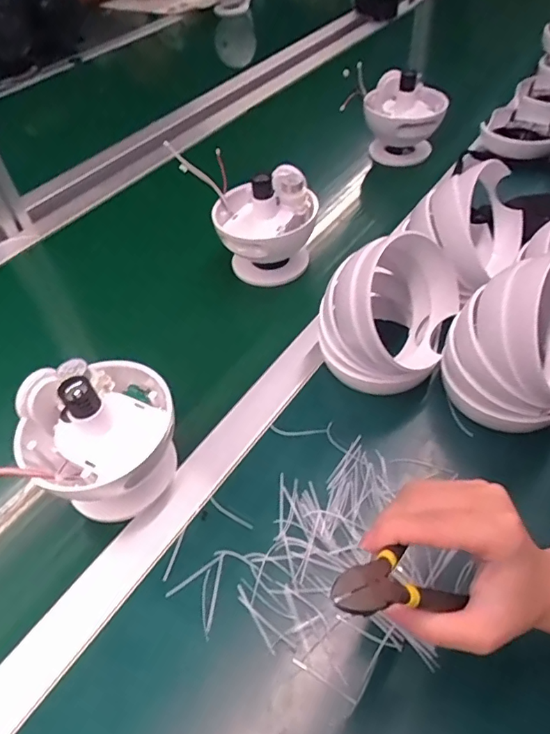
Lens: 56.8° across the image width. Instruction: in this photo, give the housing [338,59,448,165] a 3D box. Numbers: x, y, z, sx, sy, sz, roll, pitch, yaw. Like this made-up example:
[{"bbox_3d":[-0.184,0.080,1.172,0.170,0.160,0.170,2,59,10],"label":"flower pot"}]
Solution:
[{"bbox_3d":[0.176,-0.368,0.749,0.135,0.124,0.105,5,48,8],"label":"housing"}]

